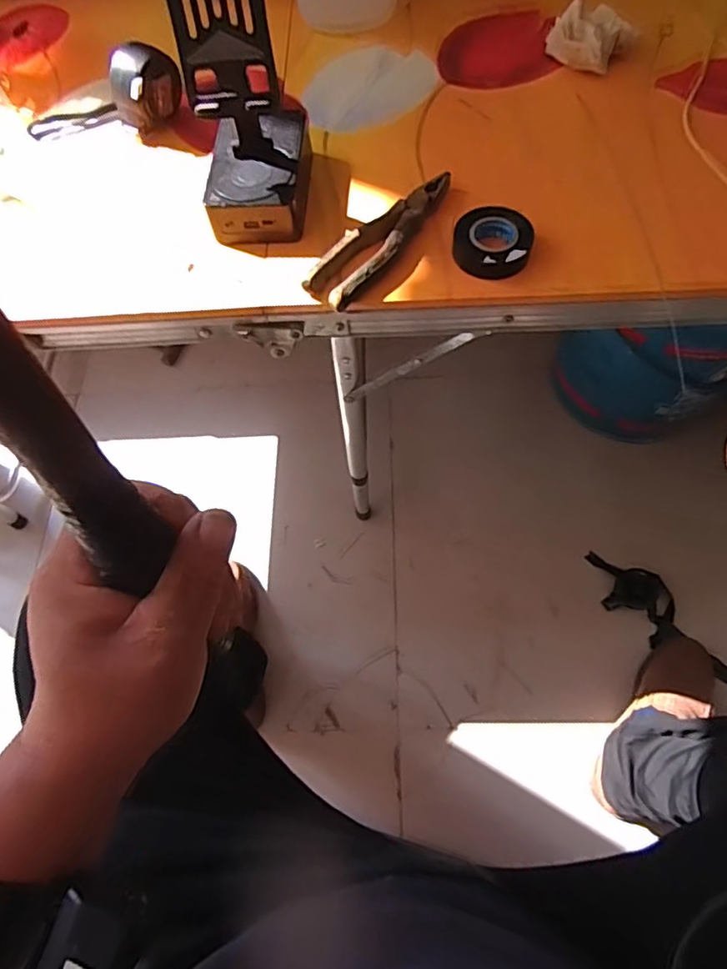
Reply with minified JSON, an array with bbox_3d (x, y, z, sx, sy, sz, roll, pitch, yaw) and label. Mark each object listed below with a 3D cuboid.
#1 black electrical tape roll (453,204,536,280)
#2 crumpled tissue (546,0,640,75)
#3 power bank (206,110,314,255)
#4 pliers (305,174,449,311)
[{"bbox_3d":[0.103,-0.191,0.463,0.060,0.022,0.063,-1,65,3],"label":"black electrical tape roll"},{"bbox_3d":[0.222,-0.432,0.552,0.070,0.043,0.062,-23,66,-7],"label":"crumpled tissue"},{"bbox_3d":[-0.088,-0.265,0.494,0.080,0.050,0.118,2,65,4],"label":"power bank"},{"bbox_3d":[0.016,-0.205,0.475,0.044,0.019,0.161,36,72,18],"label":"pliers"}]

